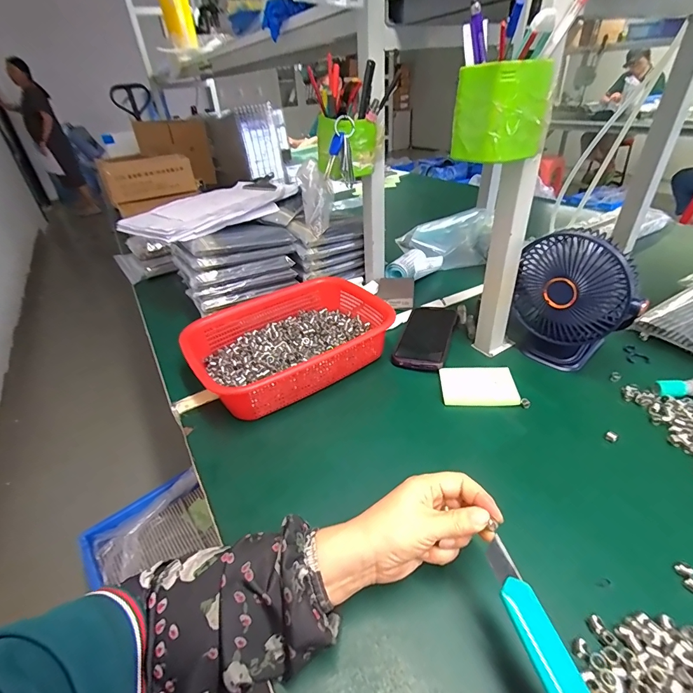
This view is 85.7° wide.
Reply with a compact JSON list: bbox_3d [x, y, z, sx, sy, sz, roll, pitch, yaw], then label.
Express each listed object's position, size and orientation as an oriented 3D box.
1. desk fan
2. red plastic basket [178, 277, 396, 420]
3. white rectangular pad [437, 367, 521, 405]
[{"bbox_3d":[0.305,-0.060,0.515,0.141,0.179,0.097,15,40,25],"label":"desk fan"},{"bbox_3d":[-0.072,-0.012,0.577,0.293,0.075,0.211,-23,39,-24],"label":"red plastic basket"},{"bbox_3d":[0.179,0.052,0.511,0.095,0.014,0.067,0,36,6],"label":"white rectangular pad"}]

